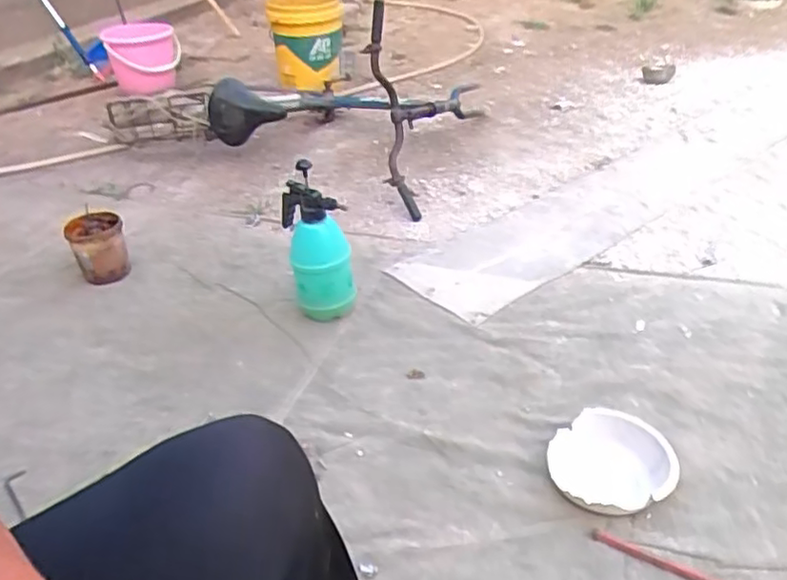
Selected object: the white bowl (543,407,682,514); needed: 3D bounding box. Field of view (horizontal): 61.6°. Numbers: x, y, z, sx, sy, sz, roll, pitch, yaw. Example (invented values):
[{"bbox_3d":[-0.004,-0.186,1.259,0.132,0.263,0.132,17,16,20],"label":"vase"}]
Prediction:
[{"bbox_3d":[0.326,0.252,0.994,0.178,0.069,0.169,3,35,12],"label":"white bowl"}]

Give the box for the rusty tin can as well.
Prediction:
[{"bbox_3d":[-0.697,-0.095,1.581,0.122,0.167,0.130,-5,35,3],"label":"rusty tin can"}]

